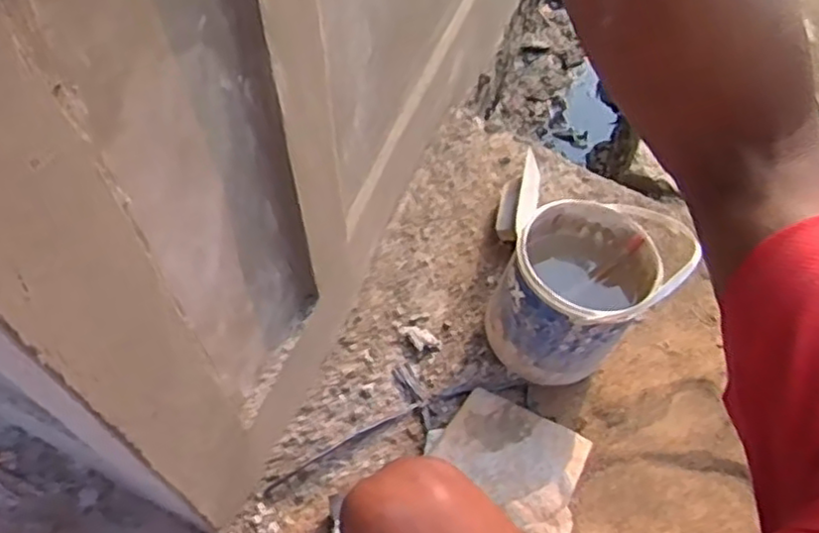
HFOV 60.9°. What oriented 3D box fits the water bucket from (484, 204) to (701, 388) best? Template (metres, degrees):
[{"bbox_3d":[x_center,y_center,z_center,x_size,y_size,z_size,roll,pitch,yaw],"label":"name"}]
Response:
[{"bbox_3d":[0.216,0.037,0.930,0.174,0.187,0.199,36,64,20],"label":"water bucket"}]

